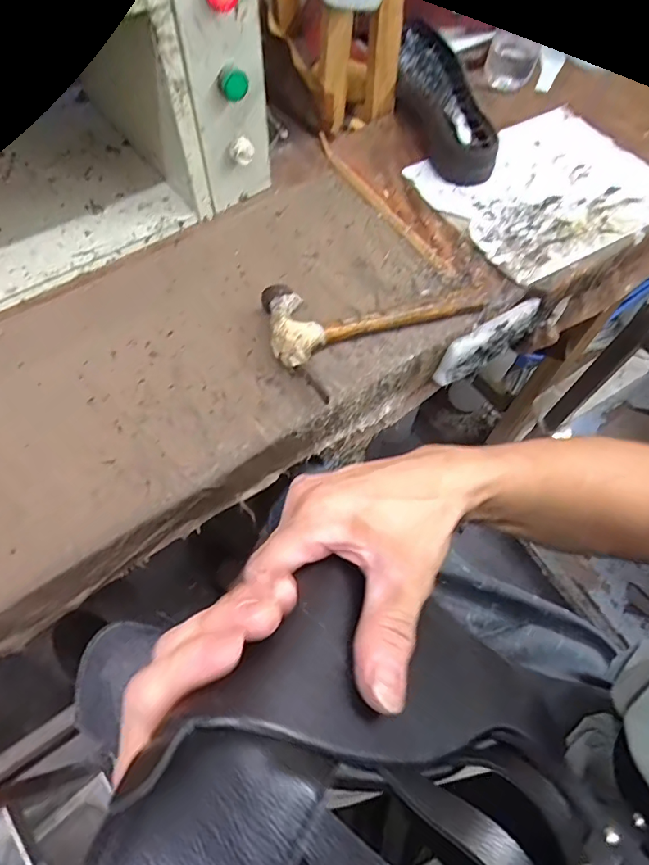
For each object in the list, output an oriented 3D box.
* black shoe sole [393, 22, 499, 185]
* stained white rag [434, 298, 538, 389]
[{"bbox_3d":[0.152,-0.445,0.672,0.093,0.067,0.243,-17,66,-12],"label":"black shoe sole"},{"bbox_3d":[0.191,-0.105,0.585,0.138,0.062,0.024,-35,69,6],"label":"stained white rag"}]

